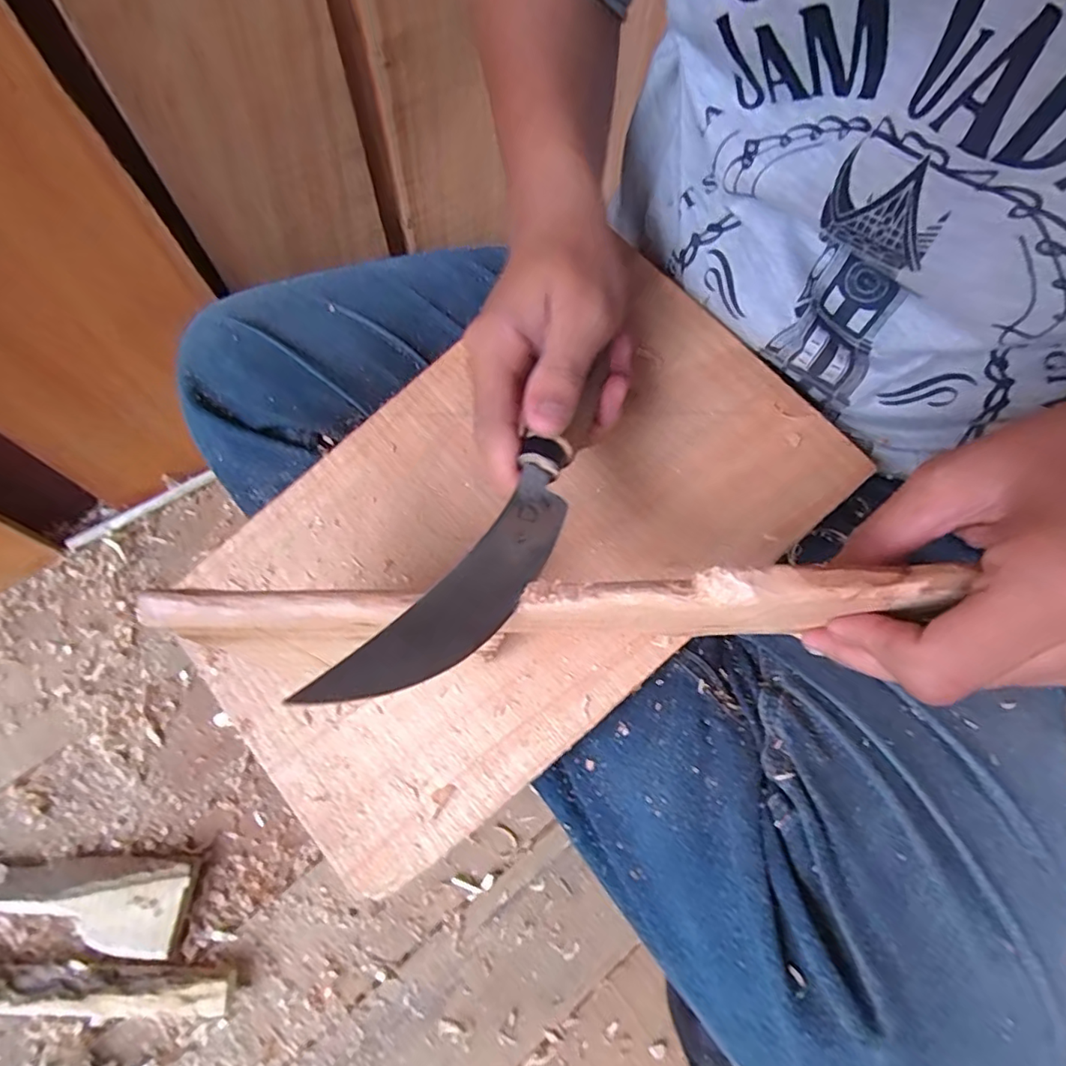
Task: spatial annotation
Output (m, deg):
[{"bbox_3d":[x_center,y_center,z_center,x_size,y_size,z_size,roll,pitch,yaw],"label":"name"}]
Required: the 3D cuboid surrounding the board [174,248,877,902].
[{"bbox_3d":[-0.018,0.002,0.288,0.323,0.006,0.198,-41,76,-3],"label":"board"}]

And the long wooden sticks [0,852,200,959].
[{"bbox_3d":[-0.432,0.237,0.372,0.402,0.020,0.053,4,66,0],"label":"long wooden sticks"}]

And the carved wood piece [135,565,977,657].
[{"bbox_3d":[0.004,0.023,0.169,0.237,0.017,0.018,-2,66,3],"label":"carved wood piece"}]

